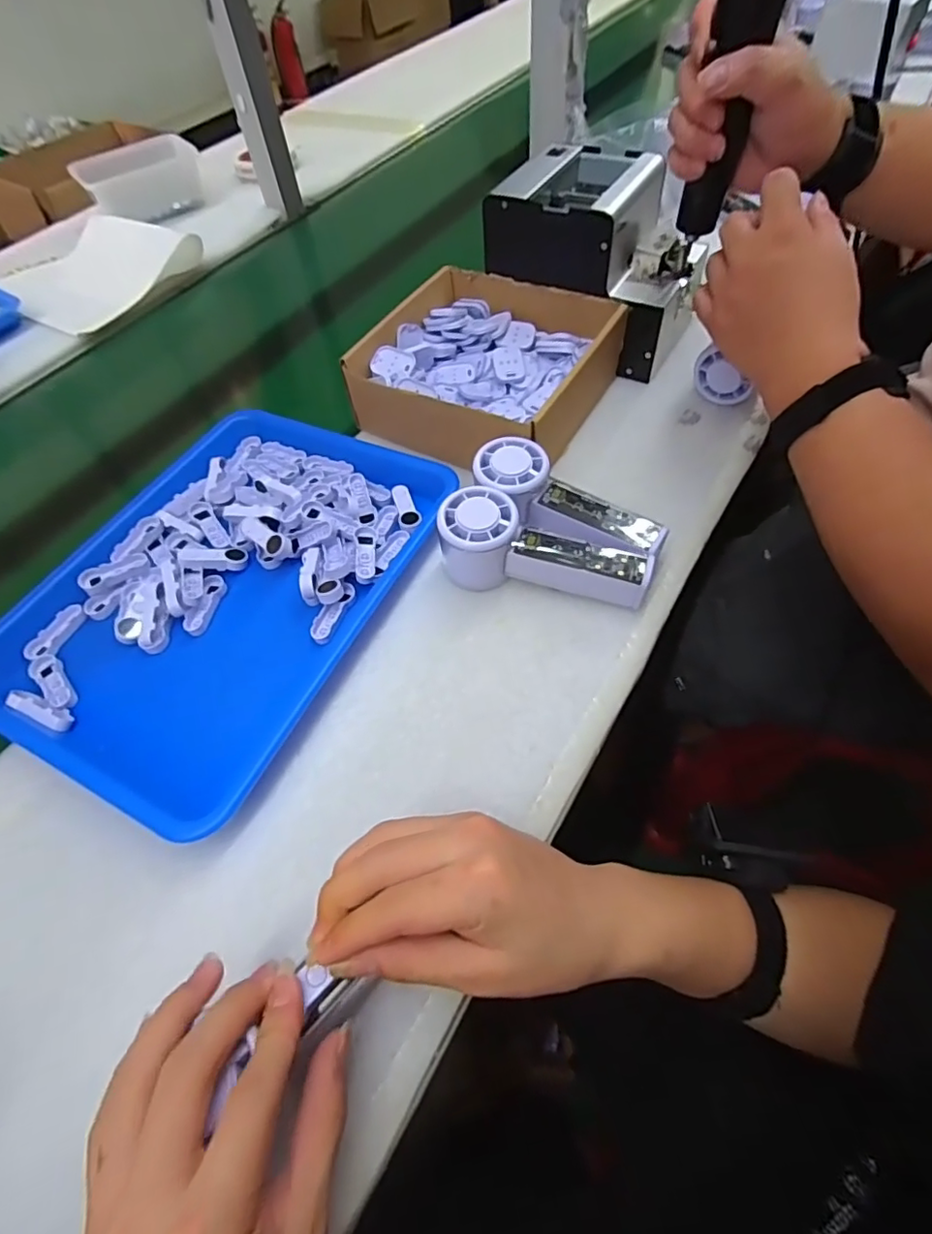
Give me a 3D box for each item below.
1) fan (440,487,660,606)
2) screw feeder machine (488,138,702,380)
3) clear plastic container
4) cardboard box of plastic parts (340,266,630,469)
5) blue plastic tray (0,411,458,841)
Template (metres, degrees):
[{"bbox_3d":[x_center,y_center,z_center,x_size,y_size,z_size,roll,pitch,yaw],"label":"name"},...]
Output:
[{"bbox_3d":[0.057,-0.049,0.410,0.148,0.053,0.051,9,58,11],"label":"fan"},{"bbox_3d":[0.132,-0.354,0.547,0.179,0.129,0.128,25,62,20],"label":"screw feeder machine"},{"bbox_3d":[-0.478,-0.653,0.842,0.177,0.062,0.090,-33,60,-16],"label":"clear plastic container"},{"bbox_3d":[0.021,-0.237,0.528,0.195,0.064,0.193,24,62,20],"label":"cardboard box of plastic parts"},{"bbox_3d":[-0.182,-0.031,0.444,0.249,0.039,0.337,23,61,19],"label":"blue plastic tray"}]

